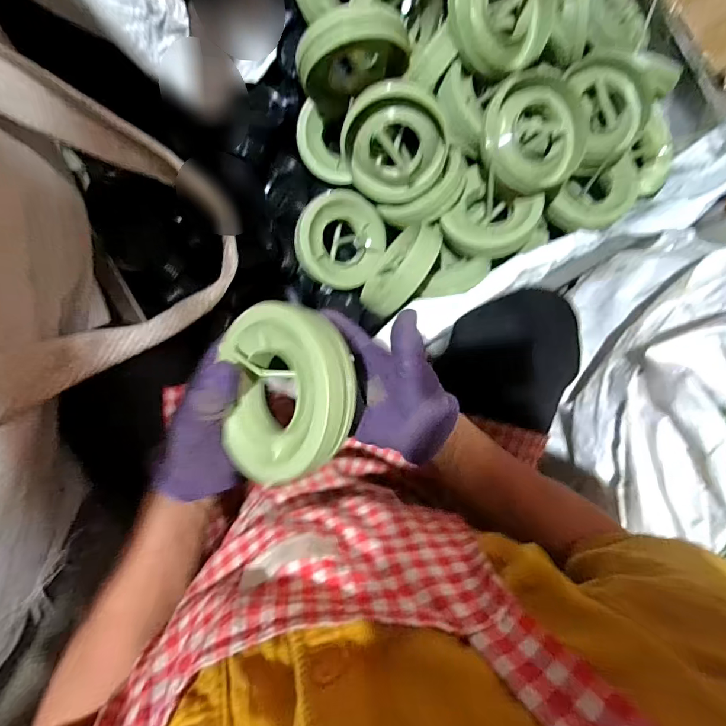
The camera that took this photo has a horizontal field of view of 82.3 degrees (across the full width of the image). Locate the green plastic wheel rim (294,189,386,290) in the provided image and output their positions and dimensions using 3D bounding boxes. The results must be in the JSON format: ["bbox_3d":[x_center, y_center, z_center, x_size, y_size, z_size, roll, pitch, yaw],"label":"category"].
[{"bbox_3d":[-0.040,-0.178,0.619,0.134,0.045,0.134,-3,96,-26],"label":"green plastic wheel rim"}]

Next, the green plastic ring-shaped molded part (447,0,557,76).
[{"bbox_3d":[0.167,-0.415,0.484,0.144,0.031,0.128,-5,117,-25],"label":"green plastic ring-shaped molded part"}]

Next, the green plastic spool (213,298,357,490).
[{"bbox_3d":[-0.059,0.022,0.324,0.033,0.114,0.132,-1,86,-50],"label":"green plastic spool"}]

